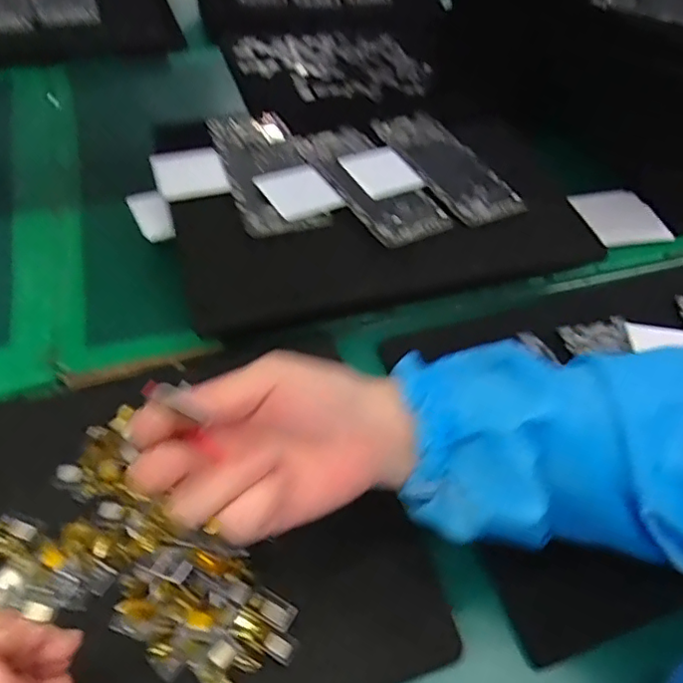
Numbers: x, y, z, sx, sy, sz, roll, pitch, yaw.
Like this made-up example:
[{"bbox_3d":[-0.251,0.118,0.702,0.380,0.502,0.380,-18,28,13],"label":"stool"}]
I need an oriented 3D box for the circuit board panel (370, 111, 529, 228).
[{"bbox_3d":[0.101,-0.169,0.547,0.072,0.013,0.161,-23,56,-22],"label":"circuit board panel"}]

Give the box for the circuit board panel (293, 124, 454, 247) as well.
[{"bbox_3d":[0.024,-0.147,0.520,0.073,0.006,0.162,-24,57,-23],"label":"circuit board panel"}]

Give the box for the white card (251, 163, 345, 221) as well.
[{"bbox_3d":[-0.039,-0.131,0.503,0.060,0.007,0.065,-23,56,-22],"label":"white card"}]

